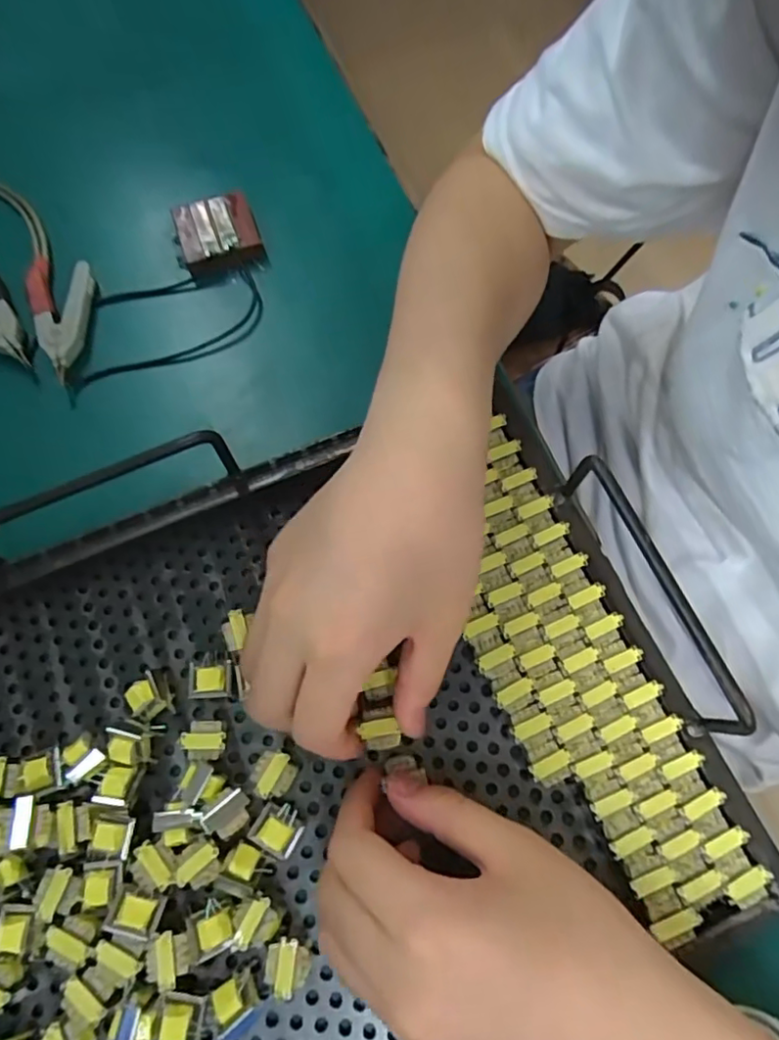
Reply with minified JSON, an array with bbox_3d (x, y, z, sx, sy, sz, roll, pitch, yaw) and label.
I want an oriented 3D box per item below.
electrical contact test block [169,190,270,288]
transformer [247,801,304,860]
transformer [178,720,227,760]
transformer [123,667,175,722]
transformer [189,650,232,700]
[{"bbox_3d":[-0.109,-0.179,0.375,0.052,0.025,0.056,-15,71,-6],"label":"electrical contact test block"},{"bbox_3d":[-0.047,0.133,0.255,0.020,0.017,0.019,25,72,8],"label":"transformer"},{"bbox_3d":[-0.082,0.099,0.266,0.019,0.017,0.016,0,70,-1],"label":"transformer"},{"bbox_3d":[-0.110,0.080,0.271,0.017,0.018,0.021,-20,72,-8],"label":"transformer"},{"bbox_3d":[-0.082,0.073,0.274,0.017,0.017,0.021,-6,70,-3],"label":"transformer"}]

